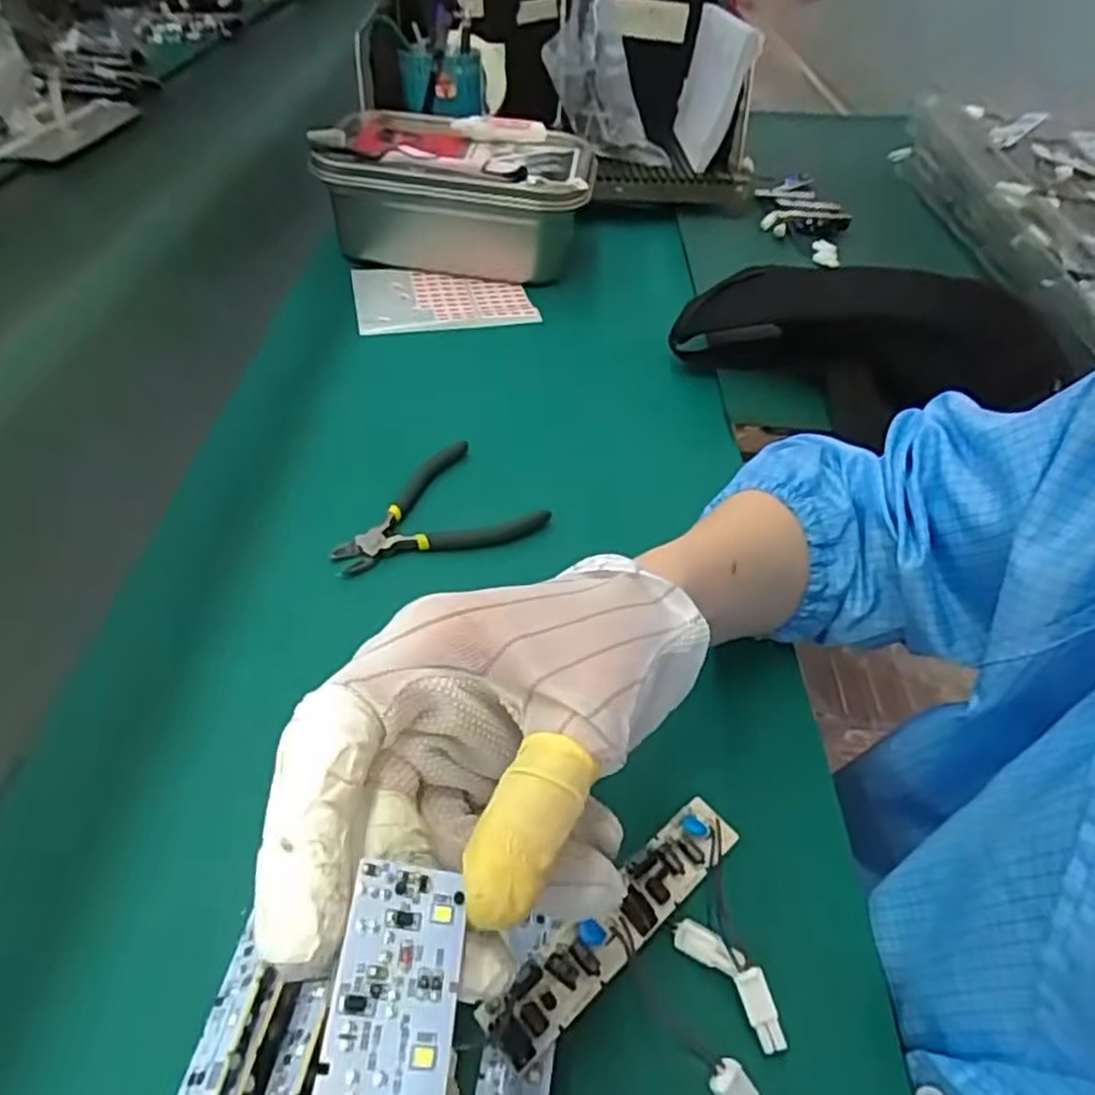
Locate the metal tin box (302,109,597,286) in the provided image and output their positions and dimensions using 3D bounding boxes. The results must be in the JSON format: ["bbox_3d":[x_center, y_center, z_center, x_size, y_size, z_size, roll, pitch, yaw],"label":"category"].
[{"bbox_3d":[-0.078,-0.328,0.672,0.233,0.100,0.167,8,45,5],"label":"metal tin box"}]

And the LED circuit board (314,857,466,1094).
[{"bbox_3d":[-0.029,0.092,0.130,0.023,0.004,0.062,19,52,-20],"label":"LED circuit board"}]

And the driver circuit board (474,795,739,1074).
[{"bbox_3d":[0.029,0.143,0.279,0.127,0.009,0.024,-29,68,-34],"label":"driver circuit board"}]

